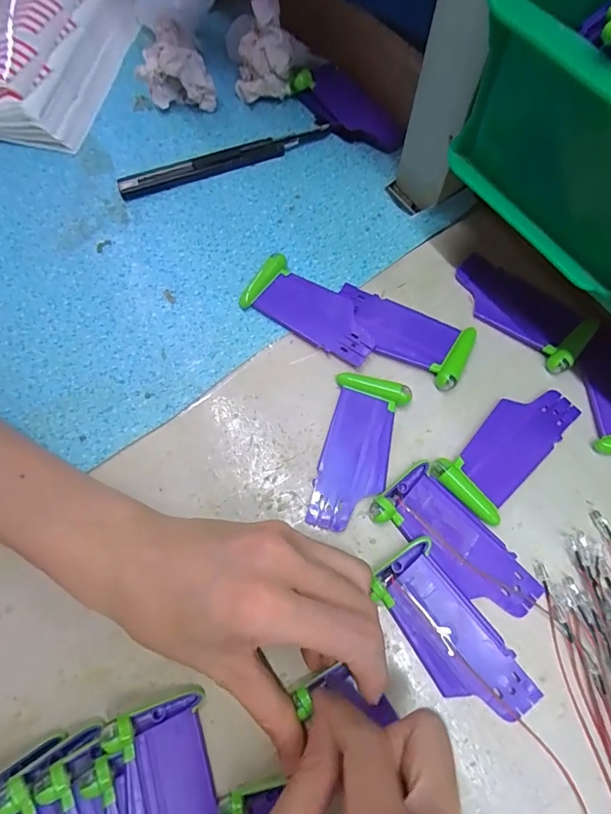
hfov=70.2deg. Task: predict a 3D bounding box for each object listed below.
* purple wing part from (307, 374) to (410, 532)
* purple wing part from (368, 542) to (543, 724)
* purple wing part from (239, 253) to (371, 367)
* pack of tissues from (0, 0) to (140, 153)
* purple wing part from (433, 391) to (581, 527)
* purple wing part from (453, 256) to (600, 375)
[{"bbox_3d":[0.030,0.025,0.247,0.038,0.010,0.089,16,71,7],"label":"purple wing part"},{"bbox_3d":[0.072,0.113,0.214,0.037,0.010,0.088,-34,73,-10],"label":"purple wing part"},{"bbox_3d":[0.005,-0.062,0.277,0.087,0.010,0.039,29,73,11],"label":"purple wing part"},{"bbox_3d":[-0.213,-0.312,0.359,0.114,0.045,0.222,4,70,3],"label":"pack of tissues"},{"bbox_3d":[0.115,0.020,0.247,0.042,0.008,0.088,40,76,14],"label":"purple wing part"},{"bbox_3d":[0.136,-0.065,0.275,0.045,0.009,0.089,-43,75,-13],"label":"purple wing part"}]

